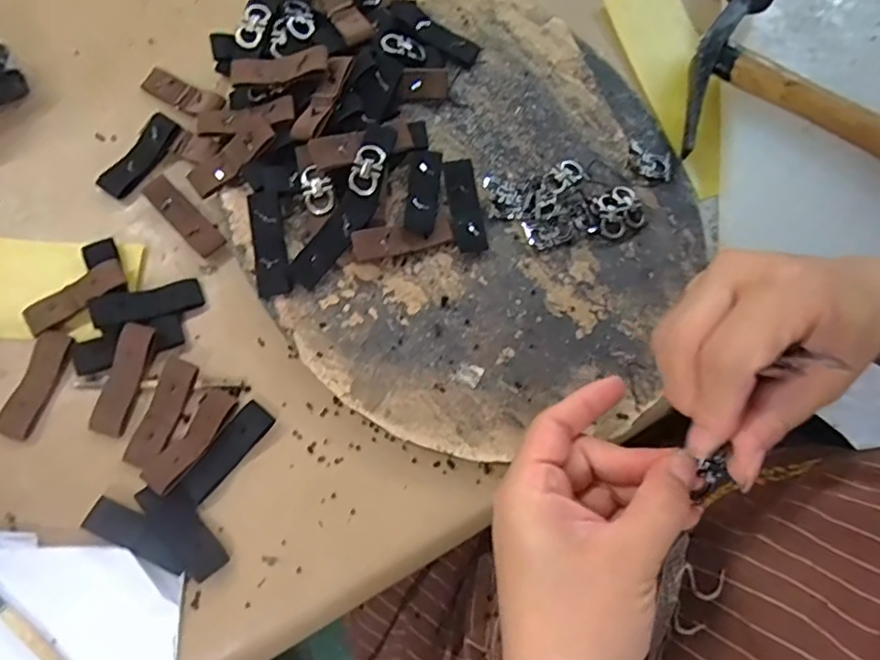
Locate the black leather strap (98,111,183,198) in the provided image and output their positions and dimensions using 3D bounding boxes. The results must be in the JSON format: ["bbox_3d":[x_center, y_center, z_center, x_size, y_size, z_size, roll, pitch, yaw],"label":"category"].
[{"bbox_3d":[-0.195,-0.114,0.383,0.023,0.008,0.062,28,74,6],"label":"black leather strap"}]

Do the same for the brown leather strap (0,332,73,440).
[{"bbox_3d":[-0.231,0.030,0.332,0.021,0.004,0.061,14,73,2],"label":"brown leather strap"}]

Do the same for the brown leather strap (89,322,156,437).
[{"bbox_3d":[-0.184,0.028,0.338,0.020,0.009,0.064,14,73,2],"label":"brown leather strap"}]

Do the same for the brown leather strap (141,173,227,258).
[{"bbox_3d":[-0.161,-0.072,0.371,0.019,0.009,0.060,-43,79,-14],"label":"brown leather strap"}]

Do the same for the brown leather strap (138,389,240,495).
[{"bbox_3d":[-0.141,0.061,0.329,0.021,0.008,0.062,32,74,7],"label":"brown leather strap"}]

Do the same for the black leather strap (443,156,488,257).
[{"bbox_3d":[0.015,-0.079,0.372,0.019,0.010,0.065,-8,73,-5],"label":"black leather strap"}]

